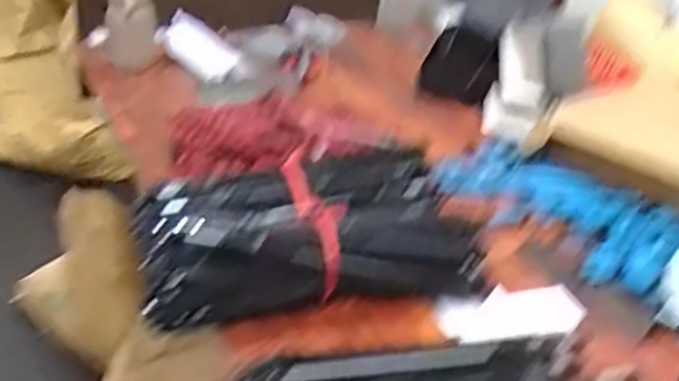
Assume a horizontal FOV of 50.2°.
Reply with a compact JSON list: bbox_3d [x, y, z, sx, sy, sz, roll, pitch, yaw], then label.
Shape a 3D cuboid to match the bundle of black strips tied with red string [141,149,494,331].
[{"bbox_3d":[-0.036,0.040,0.785,0.332,0.076,0.203,-4,31,-19],"label":"bundle of black strips tied with red string"}]

